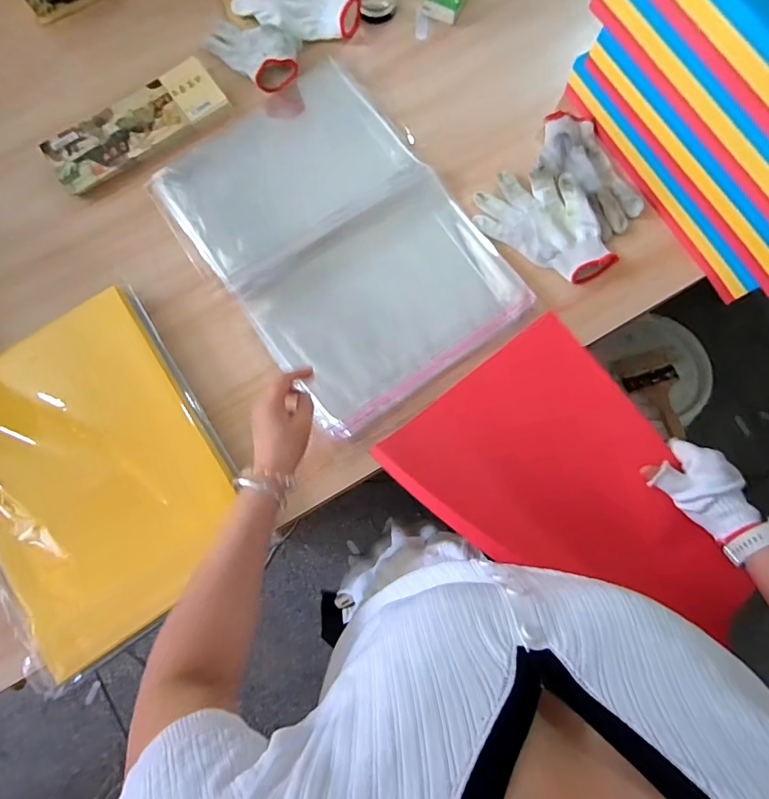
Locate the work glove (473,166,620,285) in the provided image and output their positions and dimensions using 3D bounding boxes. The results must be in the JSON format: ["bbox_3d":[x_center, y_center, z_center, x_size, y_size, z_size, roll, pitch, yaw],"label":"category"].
[{"bbox_3d":[0.225,-0.244,0.635,0.199,0.031,0.113,40,82,8],"label":"work glove"}]

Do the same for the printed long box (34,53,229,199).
[{"bbox_3d":[-0.361,-0.400,0.686,0.261,0.026,0.100,-35,80,-6],"label":"printed long box"}]

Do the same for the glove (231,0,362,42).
[{"bbox_3d":[-0.128,-0.603,0.711,0.175,0.034,0.118,26,80,6],"label":"glove"}]

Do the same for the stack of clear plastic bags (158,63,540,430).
[{"bbox_3d":[-0.065,-0.226,0.649,0.335,0.024,0.481,-36,80,-6],"label":"stack of clear plastic bags"}]

